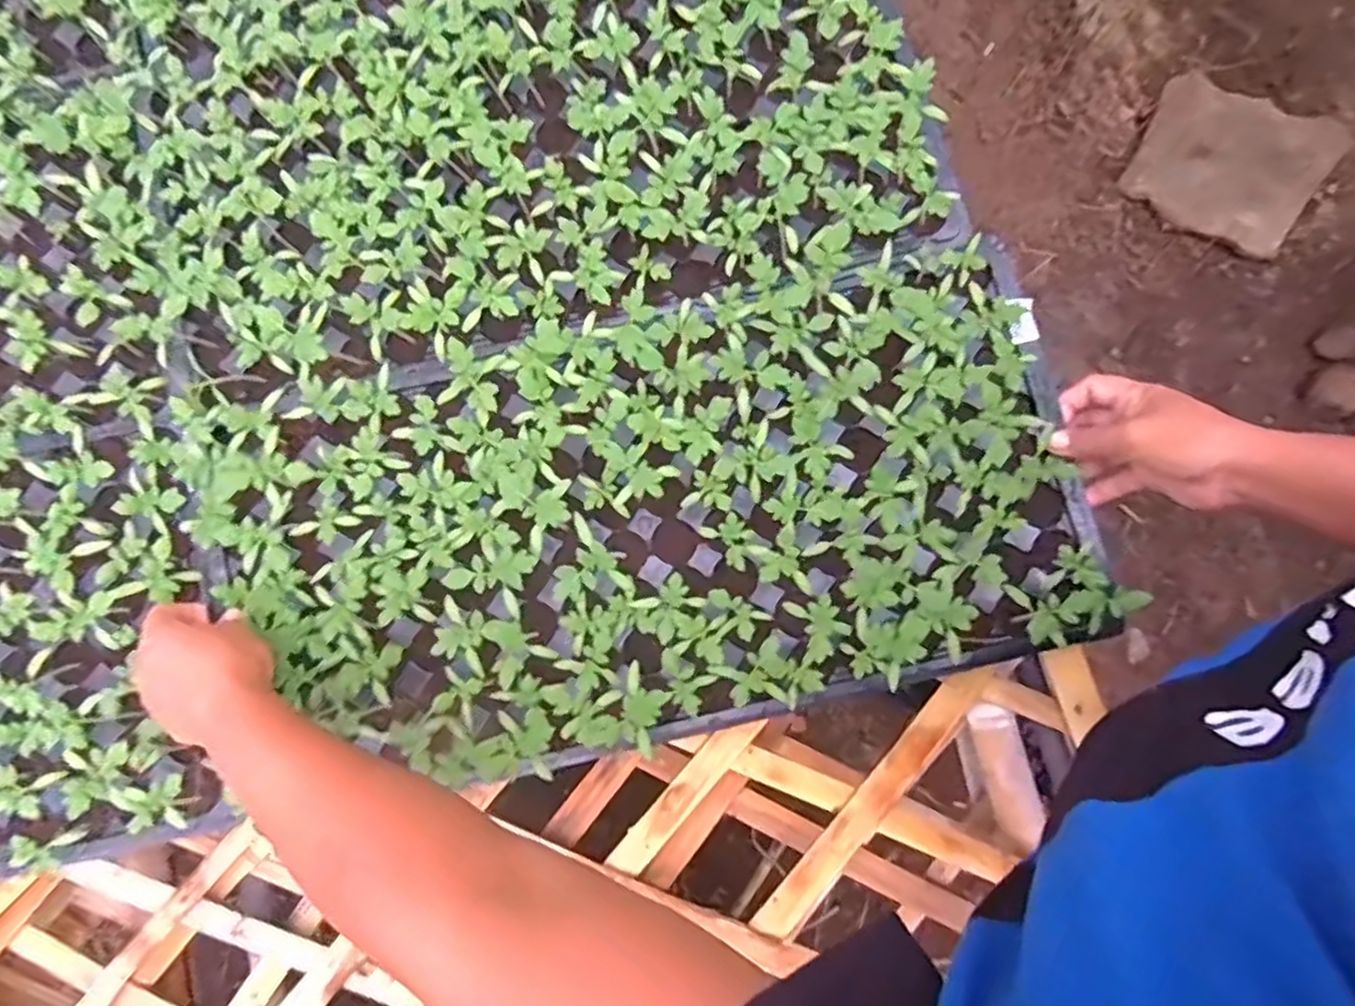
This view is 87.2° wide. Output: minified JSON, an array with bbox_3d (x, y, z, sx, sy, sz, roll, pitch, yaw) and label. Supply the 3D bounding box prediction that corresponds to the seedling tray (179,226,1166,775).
[{"bbox_3d":[-0.011,0.008,0.476,0.537,0.070,0.277,-14,80,-3],"label":"seedling tray"}]

